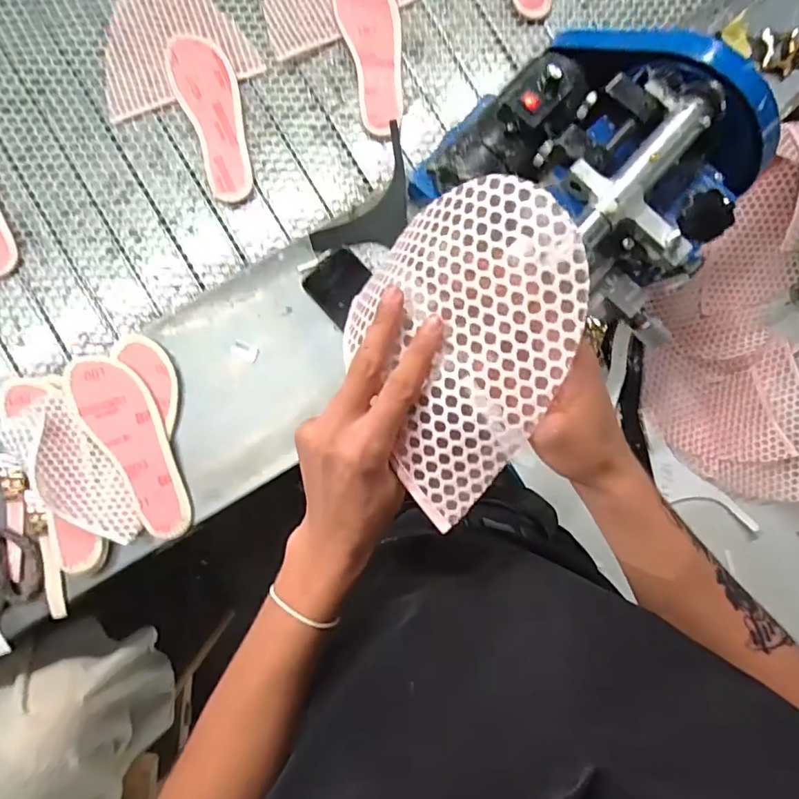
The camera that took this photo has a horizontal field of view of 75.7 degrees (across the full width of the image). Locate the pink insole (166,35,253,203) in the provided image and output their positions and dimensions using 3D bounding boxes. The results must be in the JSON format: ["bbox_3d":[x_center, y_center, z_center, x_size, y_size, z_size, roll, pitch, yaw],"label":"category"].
[{"bbox_3d":[-0.246,-0.379,0.689,0.078,0.012,0.225,-19,89,-3],"label":"pink insole"}]

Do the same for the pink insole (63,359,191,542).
[{"bbox_3d":[-0.328,0.056,0.645,0.078,0.014,0.241,-30,95,-16],"label":"pink insole"}]

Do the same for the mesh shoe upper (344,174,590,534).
[{"bbox_3d":[0.032,-0.035,0.313,0.132,0.035,0.185,33,105,18],"label":"mesh shoe upper"}]

